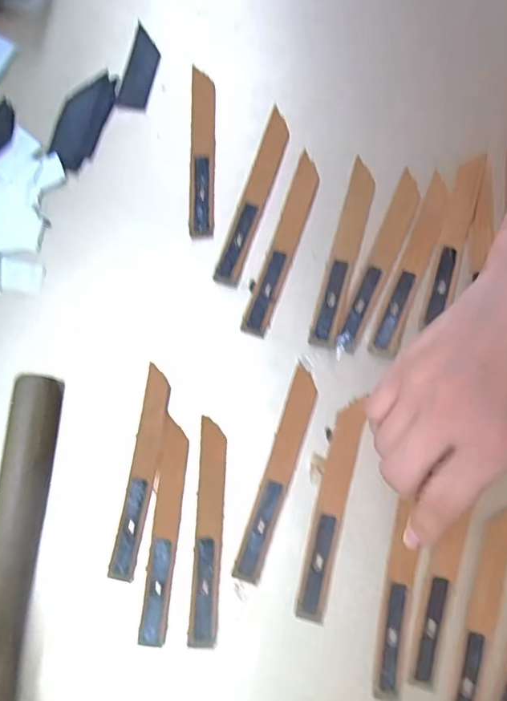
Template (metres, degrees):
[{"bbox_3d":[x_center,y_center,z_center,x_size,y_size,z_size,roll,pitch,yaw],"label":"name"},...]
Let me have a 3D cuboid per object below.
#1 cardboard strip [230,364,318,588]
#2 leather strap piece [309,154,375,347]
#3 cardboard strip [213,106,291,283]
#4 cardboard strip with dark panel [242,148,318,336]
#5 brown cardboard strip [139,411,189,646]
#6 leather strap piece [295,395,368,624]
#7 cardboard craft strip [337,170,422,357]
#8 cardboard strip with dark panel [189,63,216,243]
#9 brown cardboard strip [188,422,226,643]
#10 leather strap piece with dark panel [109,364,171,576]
[{"bbox_3d":[0.015,0.071,0.290,0.016,0.004,0.124,18,77,6],"label":"cardboard strip"},{"bbox_3d":[0.059,-0.063,0.316,0.017,0.008,0.125,16,76,5],"label":"leather strap piece"},{"bbox_3d":[0.001,-0.102,0.328,0.015,0.005,0.124,20,80,-6],"label":"cardboard strip"},{"bbox_3d":[0.020,-0.069,0.321,0.016,0.004,0.126,18,80,5],"label":"cardboard strip with dark panel"},{"bbox_3d":[-0.052,0.103,0.287,0.016,0.004,0.123,3,76,2],"label":"brown cardboard strip"},{"bbox_3d":[0.045,0.089,0.286,0.017,0.004,0.124,14,77,5],"label":"leather strap piece"},{"bbox_3d":[0.082,-0.058,0.314,0.016,0.004,0.128,23,77,7],"label":"cardboard craft strip"},{"bbox_3d":[-0.035,-0.136,0.336,0.016,0.008,0.121,0,76,1],"label":"cardboard strip with dark panel"},{"bbox_3d":[-0.026,0.103,0.286,0.015,0.005,0.122,2,76,2],"label":"brown cardboard strip"},{"bbox_3d":[-0.066,0.071,0.295,0.016,0.004,0.122,8,76,3],"label":"leather strap piece with dark panel"}]

